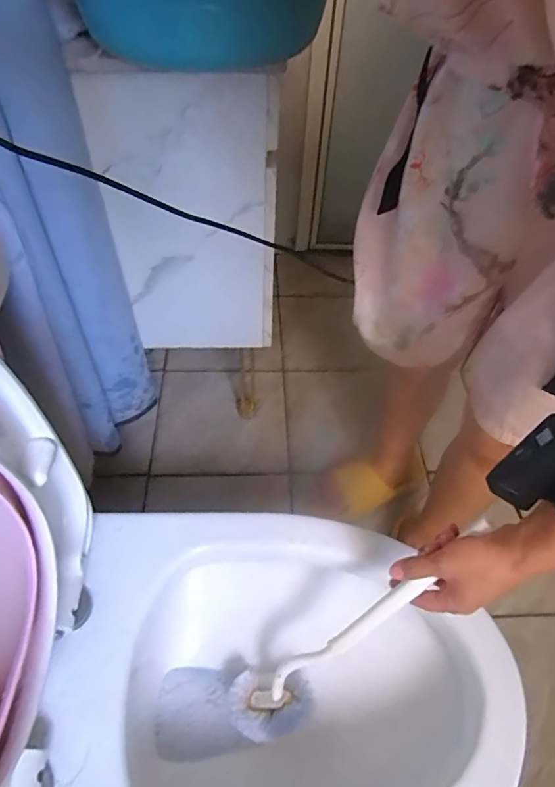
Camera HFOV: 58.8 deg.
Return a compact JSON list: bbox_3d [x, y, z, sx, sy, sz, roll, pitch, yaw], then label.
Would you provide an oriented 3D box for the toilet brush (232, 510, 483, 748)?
[{"bbox_3d":[0.065,0.254,0.521,0.060,0.355,0.078,12,33,-49],"label":"toilet brush"}]

